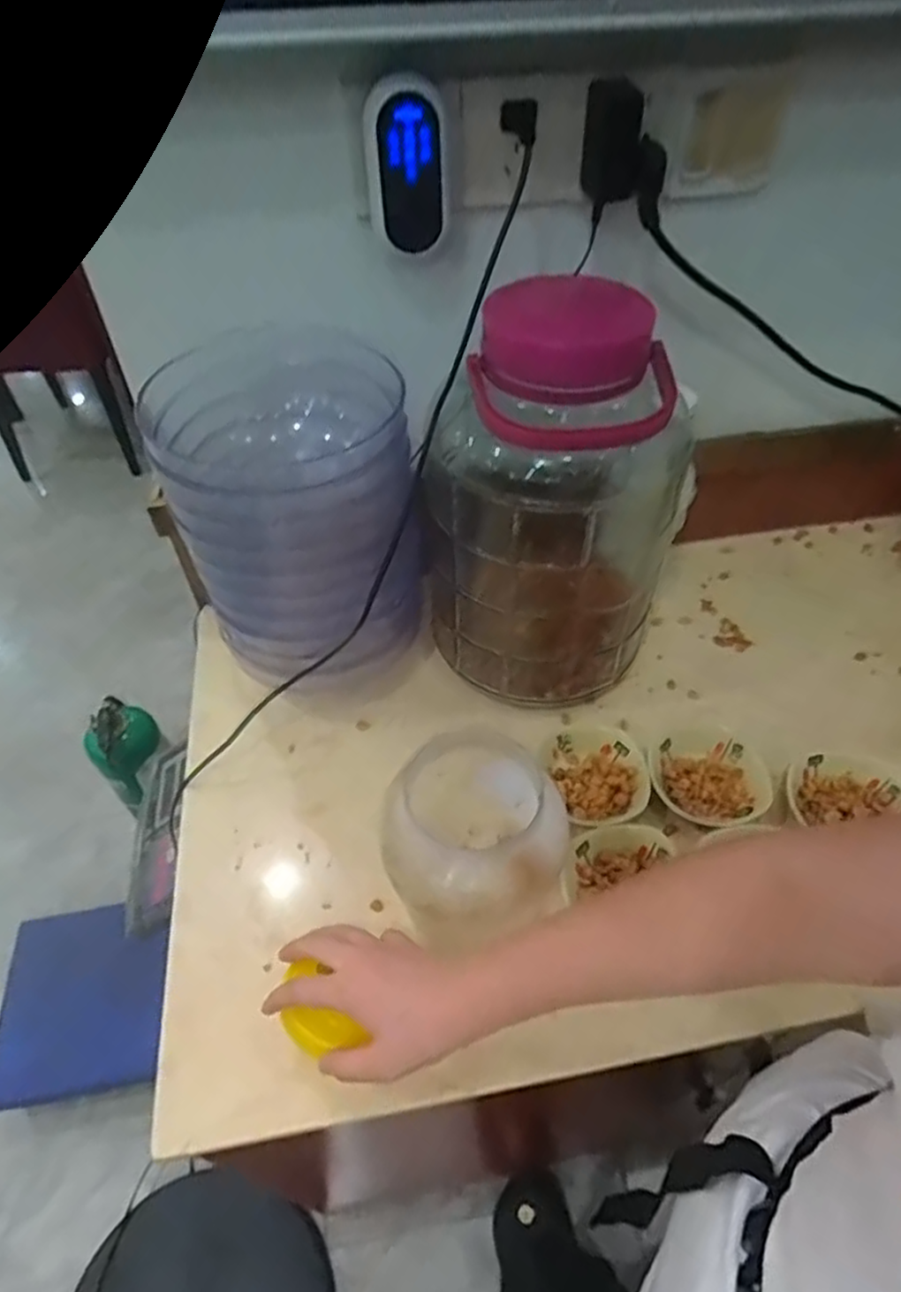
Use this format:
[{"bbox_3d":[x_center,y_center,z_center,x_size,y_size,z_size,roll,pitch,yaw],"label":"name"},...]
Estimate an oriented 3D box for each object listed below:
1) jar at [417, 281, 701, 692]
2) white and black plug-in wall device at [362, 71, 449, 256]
[{"bbox_3d":[0.099,-0.114,0.604,0.172,0.330,0.180,-1,48,1],"label":"jar"},{"bbox_3d":[-0.032,-0.354,0.516,0.062,0.101,0.027,3,48,4],"label":"white and black plug-in wall device"}]

